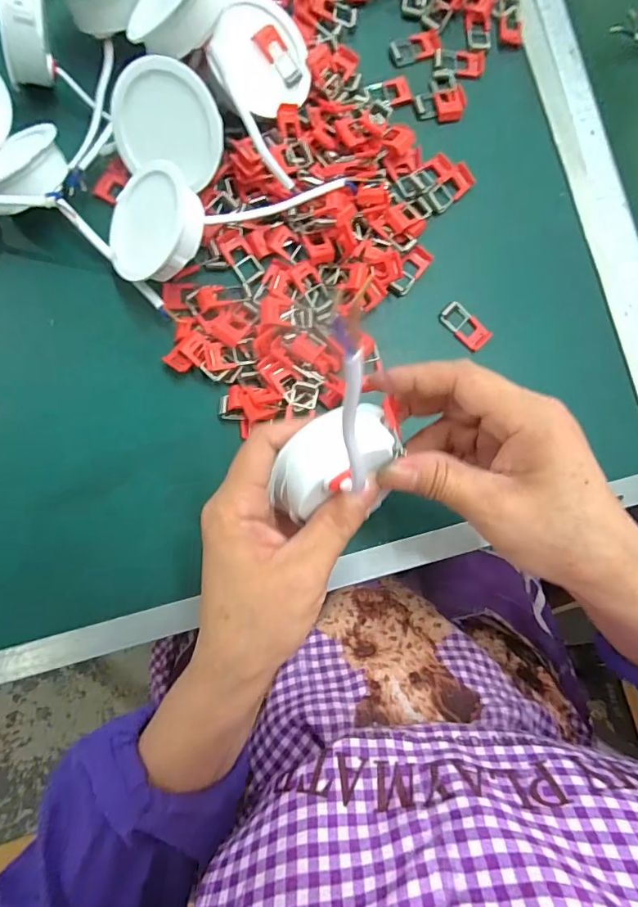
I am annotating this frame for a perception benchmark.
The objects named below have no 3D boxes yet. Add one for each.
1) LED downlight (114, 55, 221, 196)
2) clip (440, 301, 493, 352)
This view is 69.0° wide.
[{"bbox_3d":[-0.094,-0.211,0.296,0.069,0.060,0.025,21,38,1],"label":"LED downlight"},{"bbox_3d":[0.104,-0.090,0.329,0.019,0.004,0.037,-45,90,-5],"label":"clip"}]

